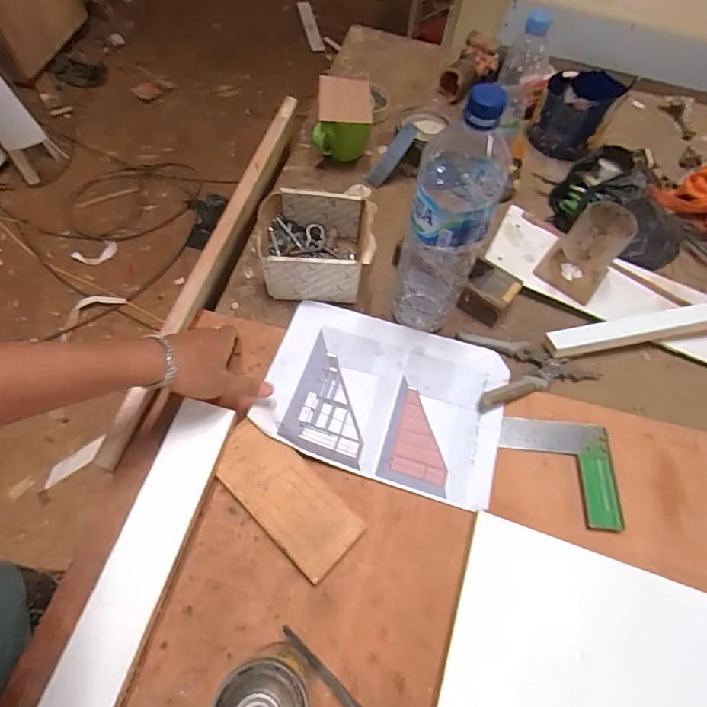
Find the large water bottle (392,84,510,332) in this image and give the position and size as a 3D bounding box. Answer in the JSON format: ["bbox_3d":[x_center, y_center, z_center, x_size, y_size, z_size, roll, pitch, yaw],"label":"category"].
[{"bbox_3d":[0.100,-0.140,0.508,0.088,0.304,0.085,13,61,5],"label":"large water bottle"}]

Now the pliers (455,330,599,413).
[{"bbox_3d":[0.224,0.001,0.603,0.175,0.034,0.115,-16,62,-11],"label":"pliers"}]

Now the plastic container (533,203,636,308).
[{"bbox_3d":[0.328,-0.149,0.639,0.085,0.107,0.084,36,65,17],"label":"plastic container"}]

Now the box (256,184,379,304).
[{"bbox_3d":[-0.052,-0.149,0.633,0.150,0.084,0.126,1,61,-1],"label":"box"}]

